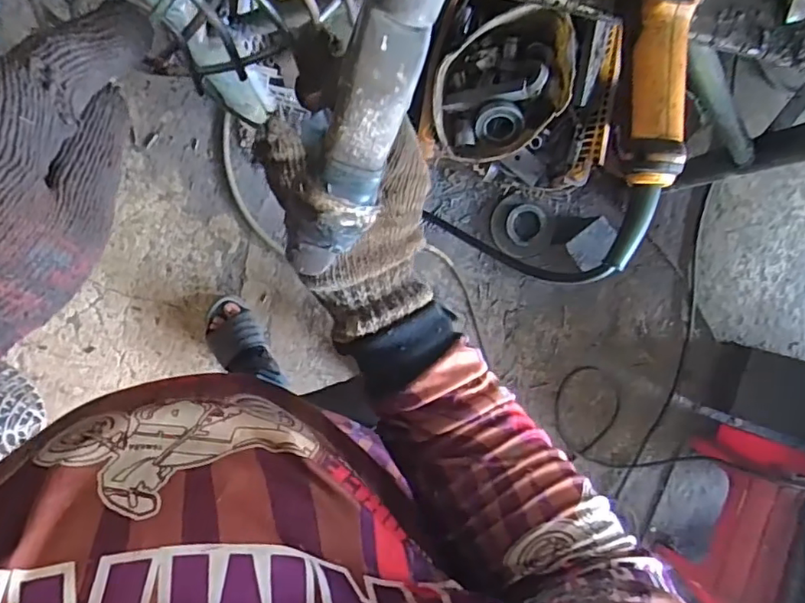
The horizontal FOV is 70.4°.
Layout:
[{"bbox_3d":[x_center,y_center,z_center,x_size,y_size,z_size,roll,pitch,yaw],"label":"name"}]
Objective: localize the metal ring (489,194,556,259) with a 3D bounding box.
[{"bbox_3d":[0.257,-0.163,1.221,0.130,0.022,0.130,3,112,6],"label":"metal ring"}]

